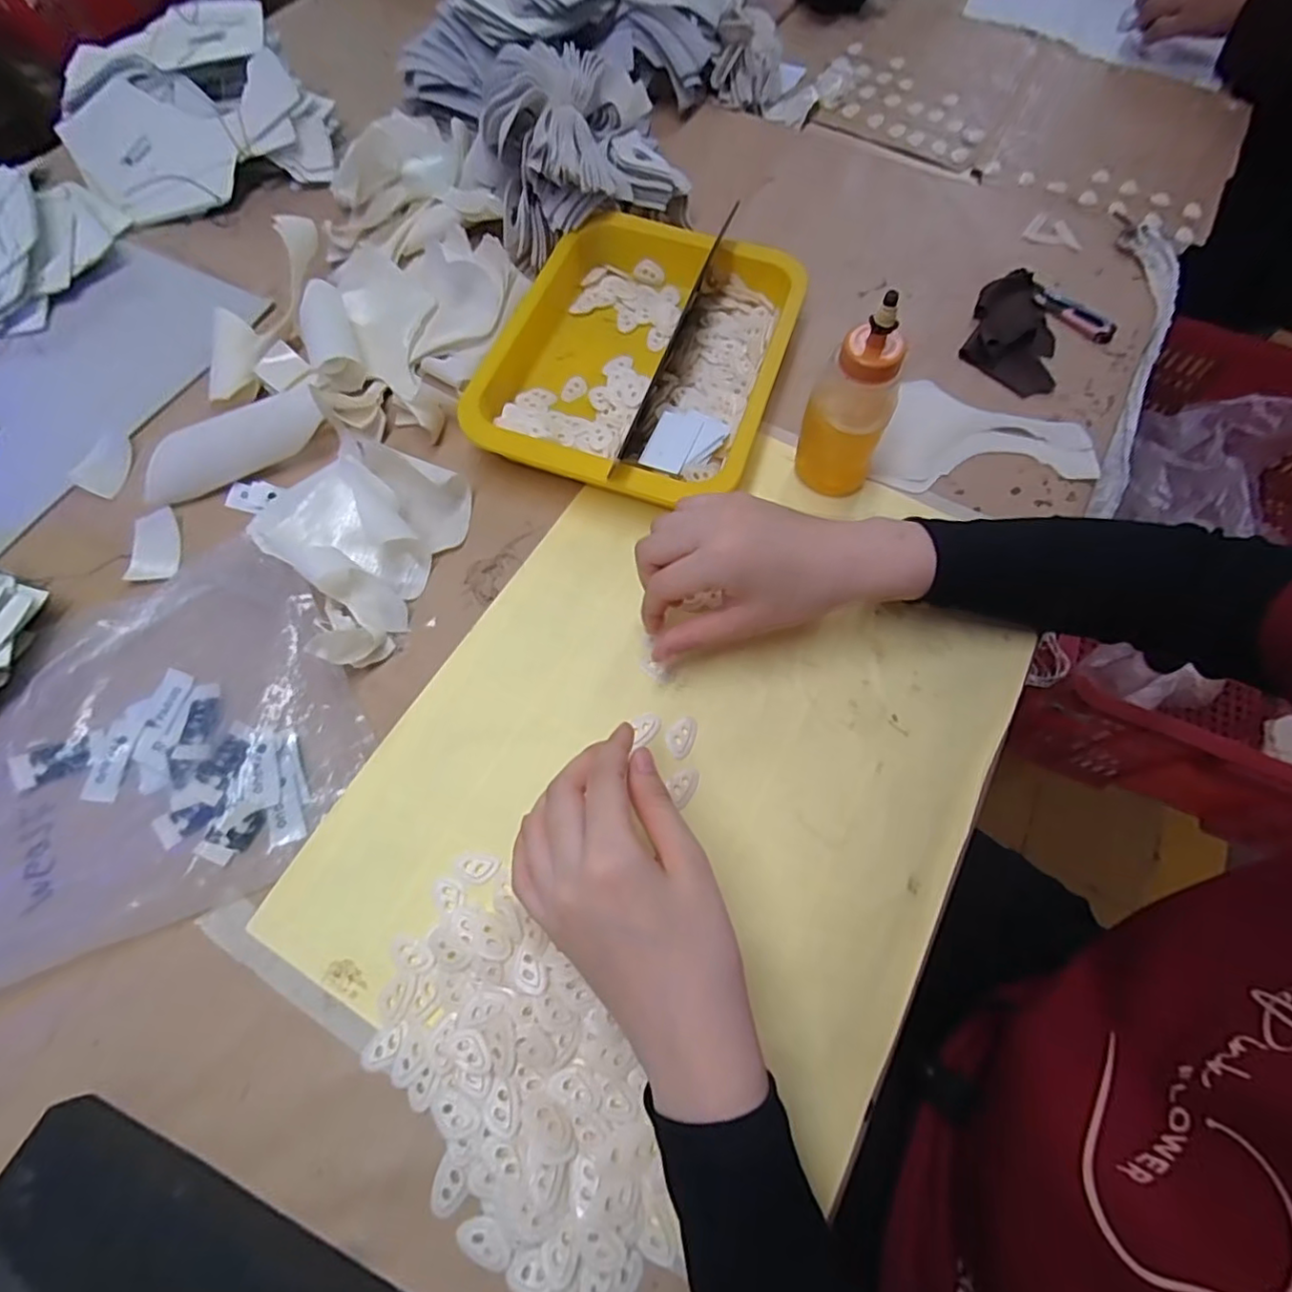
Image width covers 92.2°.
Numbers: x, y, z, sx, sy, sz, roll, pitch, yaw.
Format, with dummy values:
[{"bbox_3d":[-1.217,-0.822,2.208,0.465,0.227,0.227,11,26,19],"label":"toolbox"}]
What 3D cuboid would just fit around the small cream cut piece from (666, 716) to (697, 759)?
[{"bbox_3d":[0.021,0.053,0.368,0.016,0.004,0.025,15,67,6],"label":"small cream cut piece"}]

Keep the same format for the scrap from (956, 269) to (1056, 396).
[{"bbox_3d":[0.300,-0.258,0.497,0.071,0.010,0.119,23,72,9],"label":"scrap"}]

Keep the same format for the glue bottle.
[{"bbox_3d":[0.128,-0.151,0.389,0.047,0.139,0.041,14,67,5],"label":"glue bottle"}]

